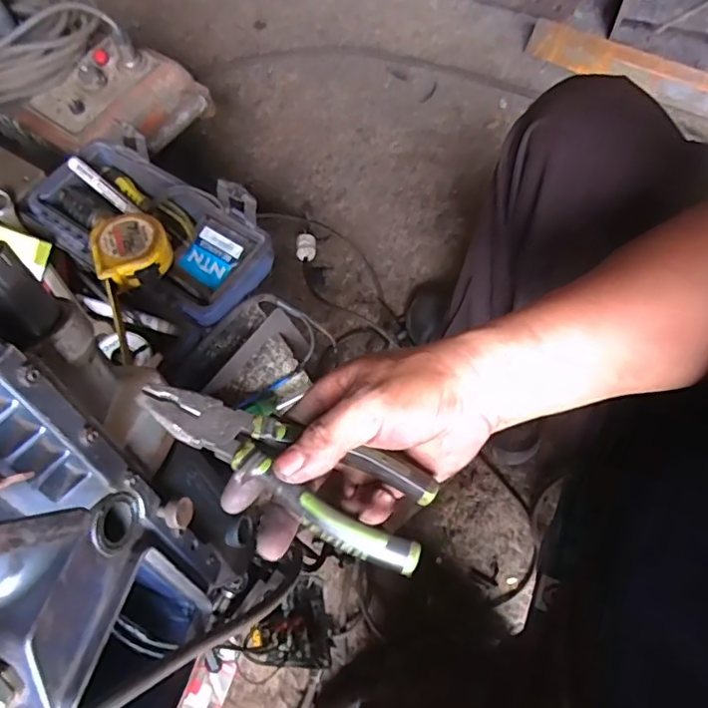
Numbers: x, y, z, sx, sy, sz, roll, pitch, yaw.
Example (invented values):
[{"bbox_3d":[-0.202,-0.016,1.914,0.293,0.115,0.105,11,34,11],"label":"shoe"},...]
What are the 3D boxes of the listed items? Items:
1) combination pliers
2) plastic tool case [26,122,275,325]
[{"bbox_3d":[-0.038,0.057,0.309,0.172,0.015,0.055,27,71,6],"label":"combination pliers"},{"bbox_3d":[-0.225,-0.143,0.600,0.273,0.069,0.151,31,73,17],"label":"plastic tool case"}]

